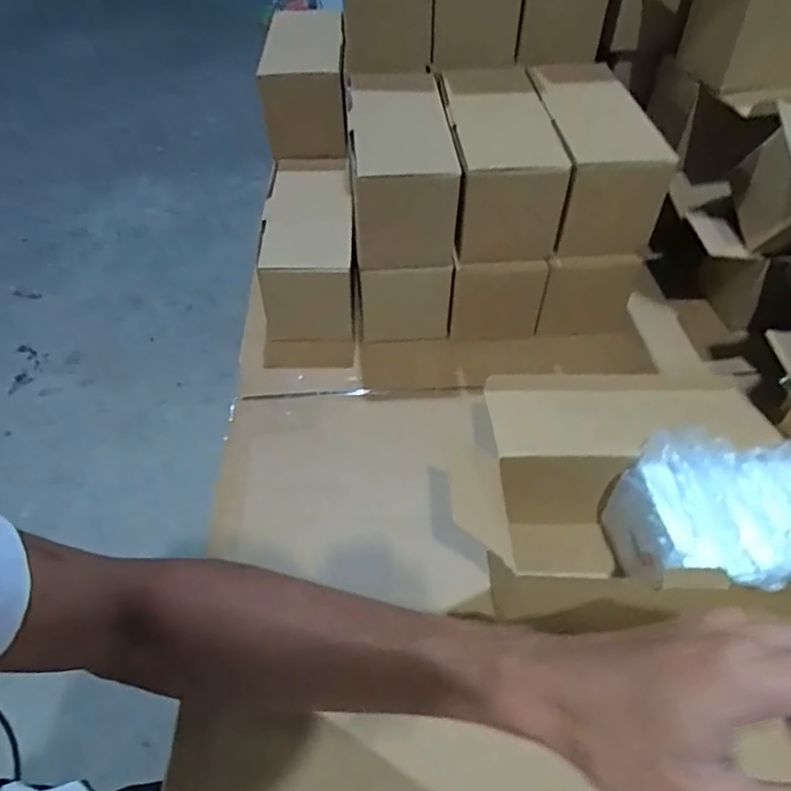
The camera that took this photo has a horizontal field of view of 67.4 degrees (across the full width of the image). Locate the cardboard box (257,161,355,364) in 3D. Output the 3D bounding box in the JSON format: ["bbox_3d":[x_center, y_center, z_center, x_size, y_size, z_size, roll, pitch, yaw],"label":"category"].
[{"bbox_3d":[-0.100,-0.152,0.665,0.106,0.116,0.235,-4,46,-4],"label":"cardboard box"}]

